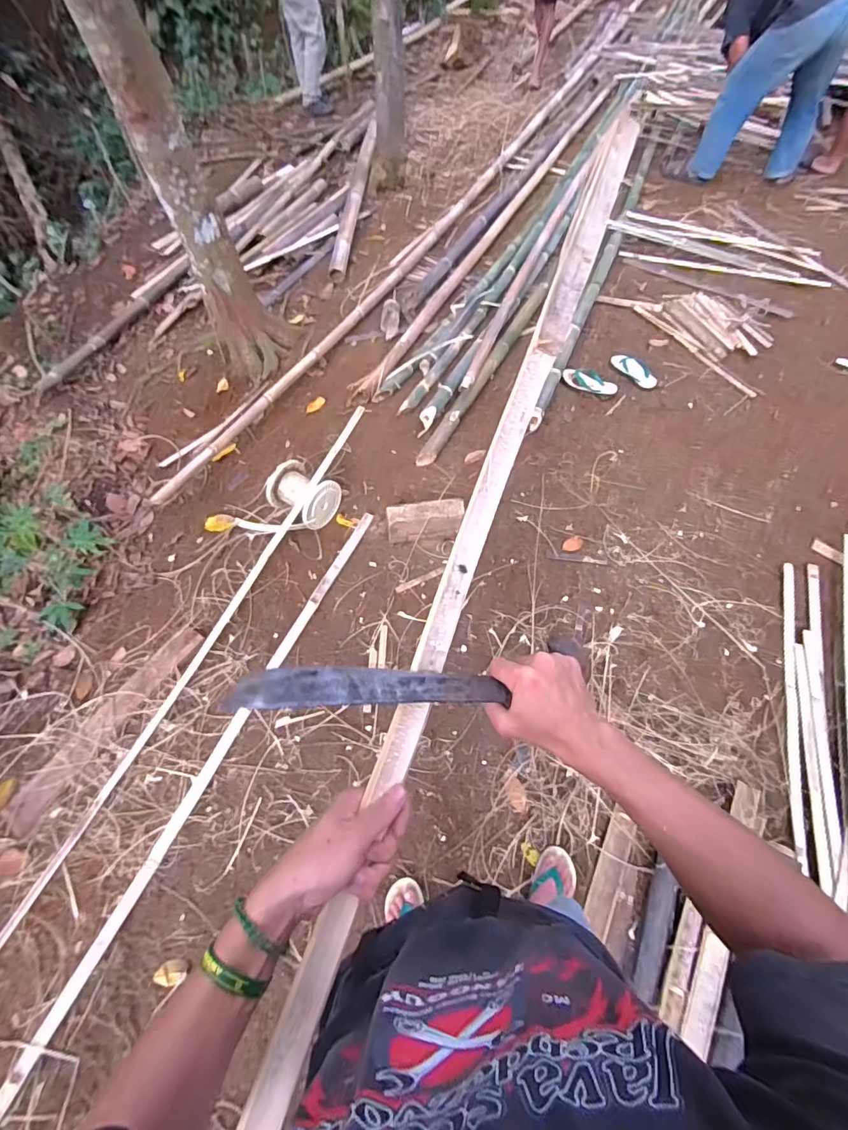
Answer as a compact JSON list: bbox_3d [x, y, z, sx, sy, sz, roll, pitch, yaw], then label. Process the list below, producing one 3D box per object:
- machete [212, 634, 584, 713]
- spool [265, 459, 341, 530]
[{"bbox_3d":[0.014,0.105,0.470,0.373,0.020,0.061,2,56,-29],"label":"machete"},{"bbox_3d":[-0.463,-0.268,1.896,0.243,0.180,0.203,29,66,19],"label":"spool"}]

